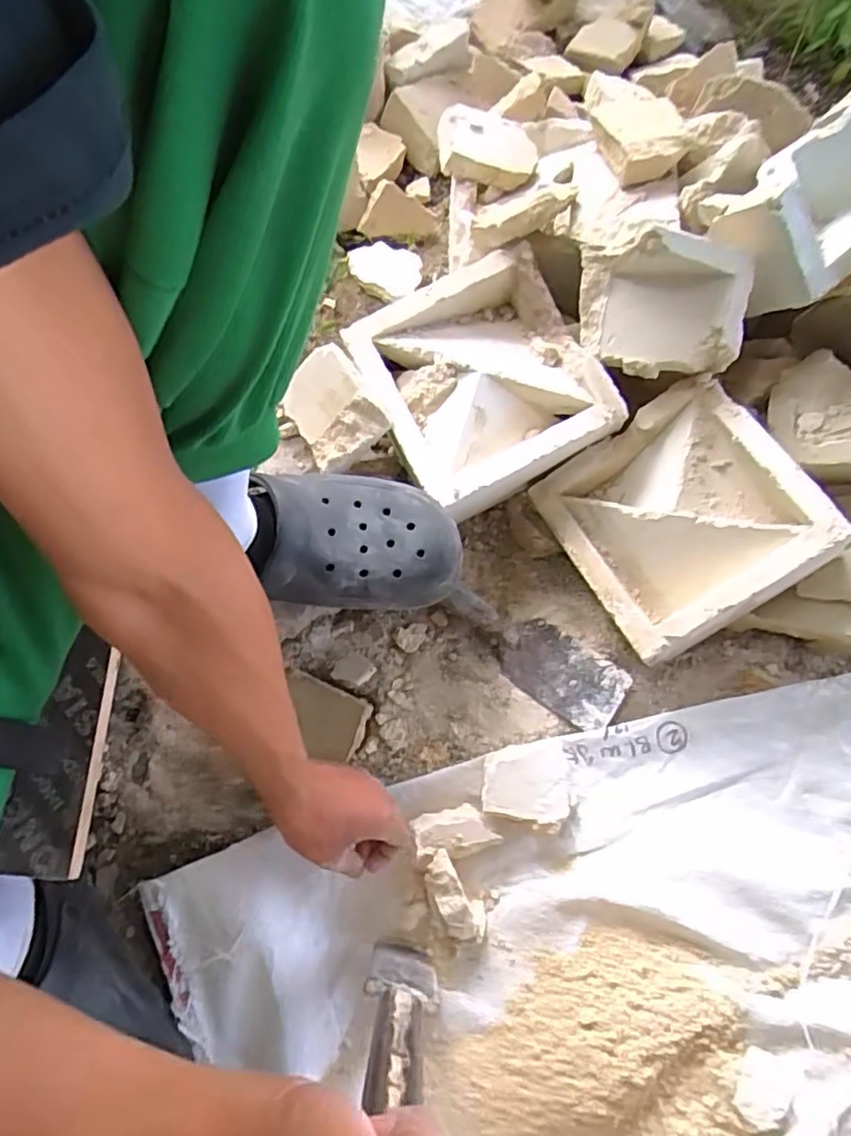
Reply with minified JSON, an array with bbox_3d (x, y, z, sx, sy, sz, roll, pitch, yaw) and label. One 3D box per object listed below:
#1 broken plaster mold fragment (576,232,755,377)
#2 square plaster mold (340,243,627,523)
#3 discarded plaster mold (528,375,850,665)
[{"bbox_3d":[0.205,-0.229,0.568,0.141,0.044,0.114,8,112,21],"label":"broken plaster mold fragment"},{"bbox_3d":[0.050,-0.181,0.615,0.203,0.061,0.210,-25,77,-11],"label":"square plaster mold"},{"bbox_3d":[0.233,-0.046,0.601,0.193,0.052,0.199,-35,67,13],"label":"discarded plaster mold"}]

